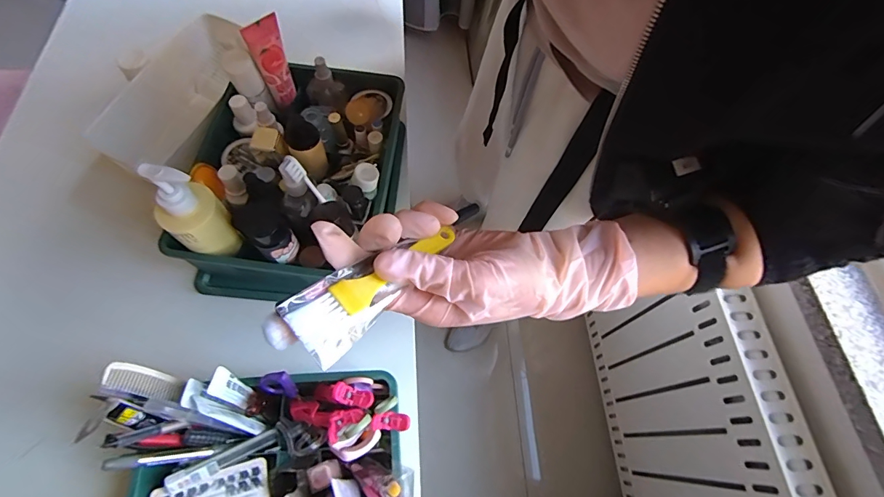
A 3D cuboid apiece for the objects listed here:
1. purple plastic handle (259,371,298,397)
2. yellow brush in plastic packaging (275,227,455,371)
[{"bbox_3d":[-0.157,0.130,0.393,0.030,0.034,0.011,-5,30,10],"label":"purple plastic handle"},{"bbox_3d":[-0.034,0.017,0.241,0.115,0.007,0.039,-37,86,-36],"label":"yellow brush in plastic packaging"}]

